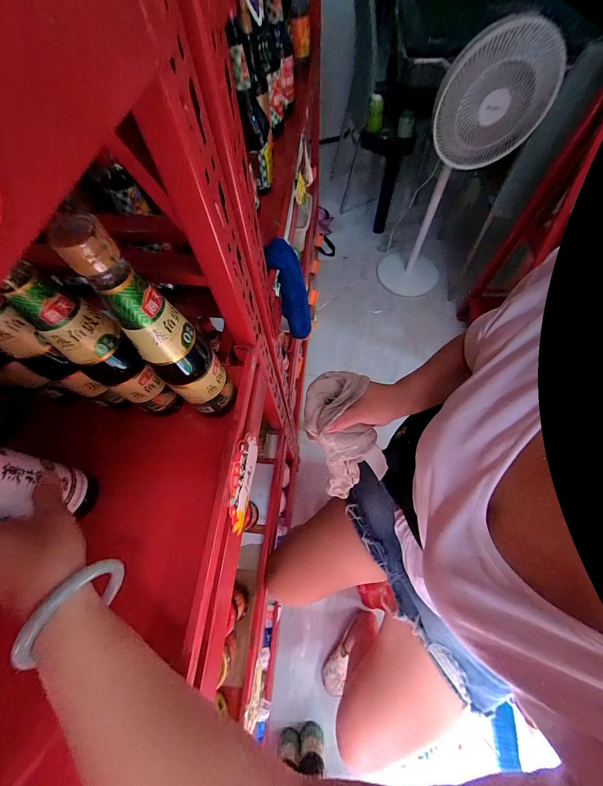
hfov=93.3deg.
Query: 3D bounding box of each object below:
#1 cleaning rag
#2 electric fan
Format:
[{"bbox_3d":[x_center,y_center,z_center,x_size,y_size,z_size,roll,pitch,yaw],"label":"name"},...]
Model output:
[{"bbox_3d":[0.054,0.069,0.356,0.082,0.182,0.055,-12,23,-3],"label":"cleaning rag"},{"bbox_3d":[0.664,-0.902,1.282,0.401,0.937,0.387,26,68,15],"label":"electric fan"}]

